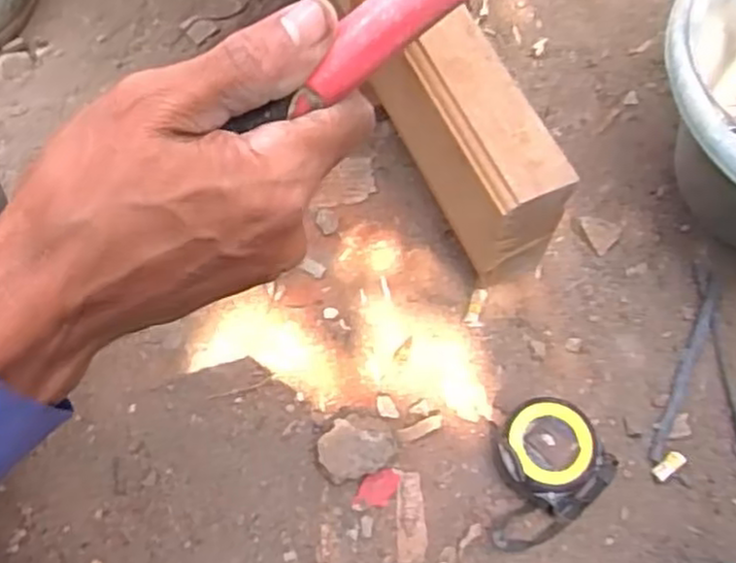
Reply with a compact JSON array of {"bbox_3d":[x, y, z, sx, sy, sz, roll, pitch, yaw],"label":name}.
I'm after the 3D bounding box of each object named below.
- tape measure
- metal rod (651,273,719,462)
[{"bbox_3d":[0.123,0.138,0.537,0.101,0.041,0.083,-32,70,-12],"label":"tape measure"},{"bbox_3d":[0.249,0.064,0.577,0.011,0.011,0.163,25,69,11],"label":"metal rod"}]

